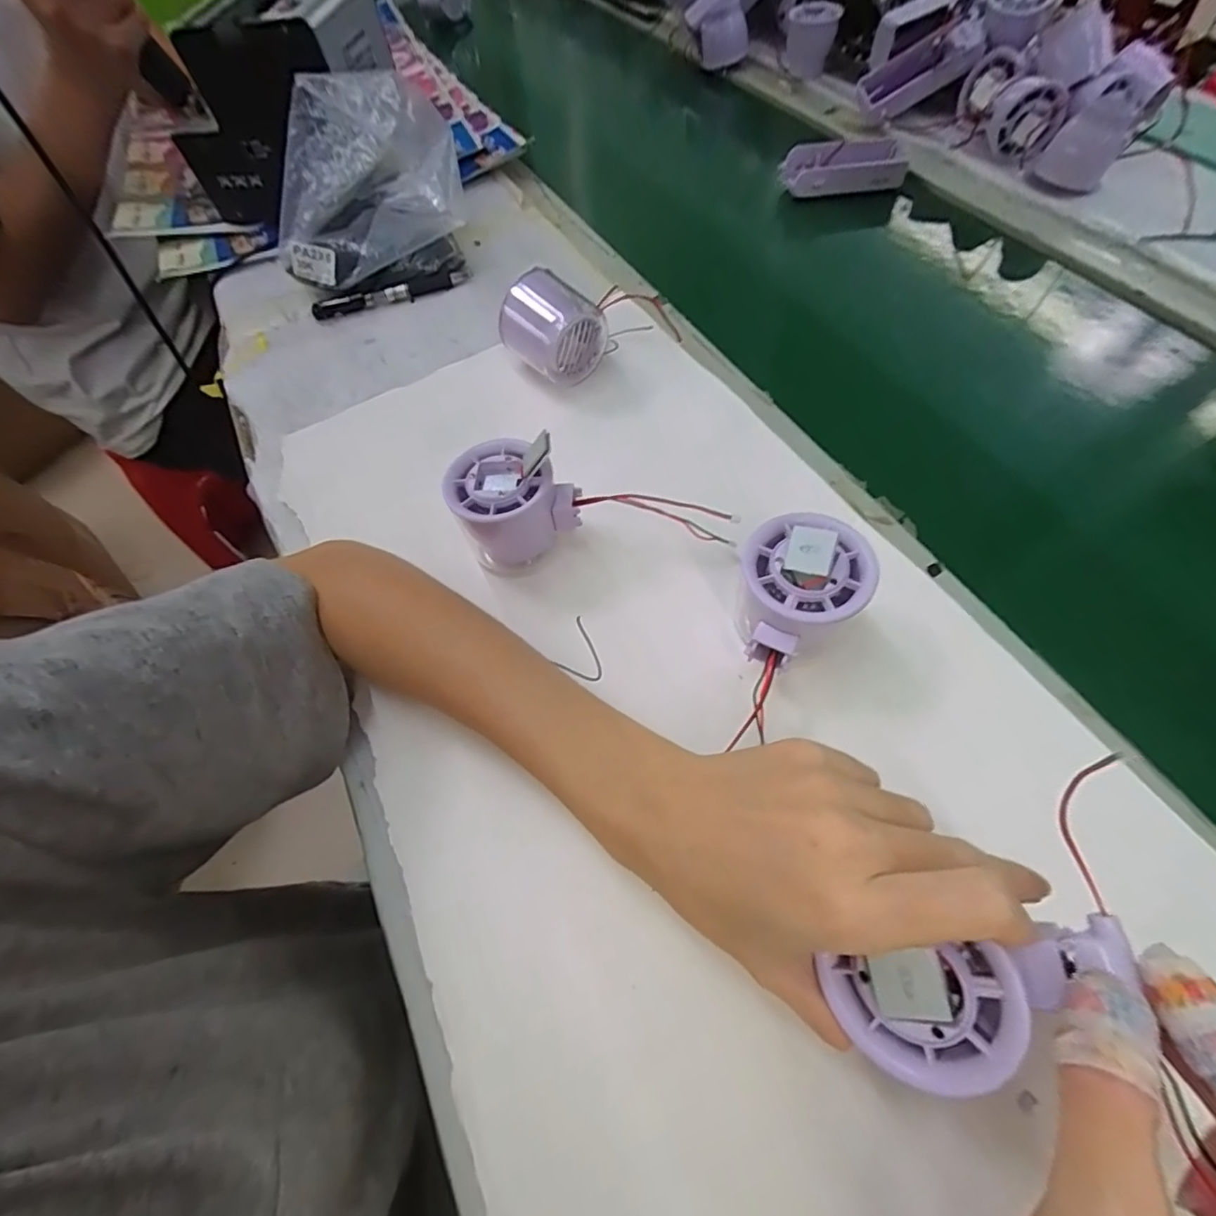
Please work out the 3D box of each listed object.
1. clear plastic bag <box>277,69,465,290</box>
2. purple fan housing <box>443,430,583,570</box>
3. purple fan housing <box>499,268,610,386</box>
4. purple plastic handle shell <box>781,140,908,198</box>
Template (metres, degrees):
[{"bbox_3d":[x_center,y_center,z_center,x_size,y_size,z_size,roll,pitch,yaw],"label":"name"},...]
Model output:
[{"bbox_3d":[-0.208,-0.358,0.464,0.160,0.112,0.112,-20,61,-7],"label":"clear plastic bag"},{"bbox_3d":[-0.053,-0.058,0.307,0.063,0.061,0.052,-28,62,-11],"label":"purple fan housing"},{"bbox_3d":[-0.036,-0.199,0.390,0.059,0.060,0.063,40,71,23],"label":"purple fan housing"},{"bbox_3d":[0.229,-0.428,0.527,0.113,0.033,0.040,-1,61,4],"label":"purple plastic handle shell"}]

